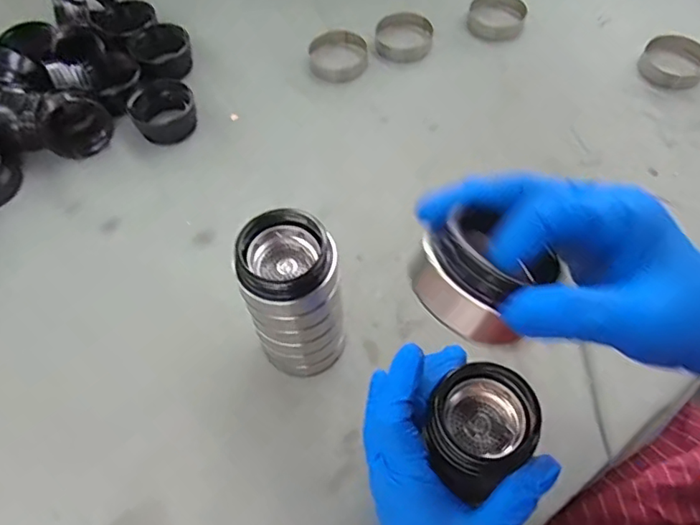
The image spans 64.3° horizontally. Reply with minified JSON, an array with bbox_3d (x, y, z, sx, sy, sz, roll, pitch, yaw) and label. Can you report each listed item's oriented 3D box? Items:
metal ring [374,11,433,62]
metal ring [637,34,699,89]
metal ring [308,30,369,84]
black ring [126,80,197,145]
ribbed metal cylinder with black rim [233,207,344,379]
[{"bbox_3d":[0.061,-0.255,0.627,0.061,0.020,0.070,14,59,9],"label":"metal ring"},{"bbox_3d":[0.351,-0.218,0.602,0.065,0.017,0.067,31,63,18],"label":"metal ring"},{"bbox_3d":[-0.013,-0.231,0.624,0.065,0.021,0.065,0,58,0],"label":"metal ring"},{"bbox_3d":[-0.187,-0.152,0.558,0.061,0.032,0.061,0,58,0],"label":"black ring"},{"bbox_3d":[-0.038,0.029,0.392,0.062,0.134,0.060,0,58,0],"label":"ribbed metal cylinder with black rim"}]

